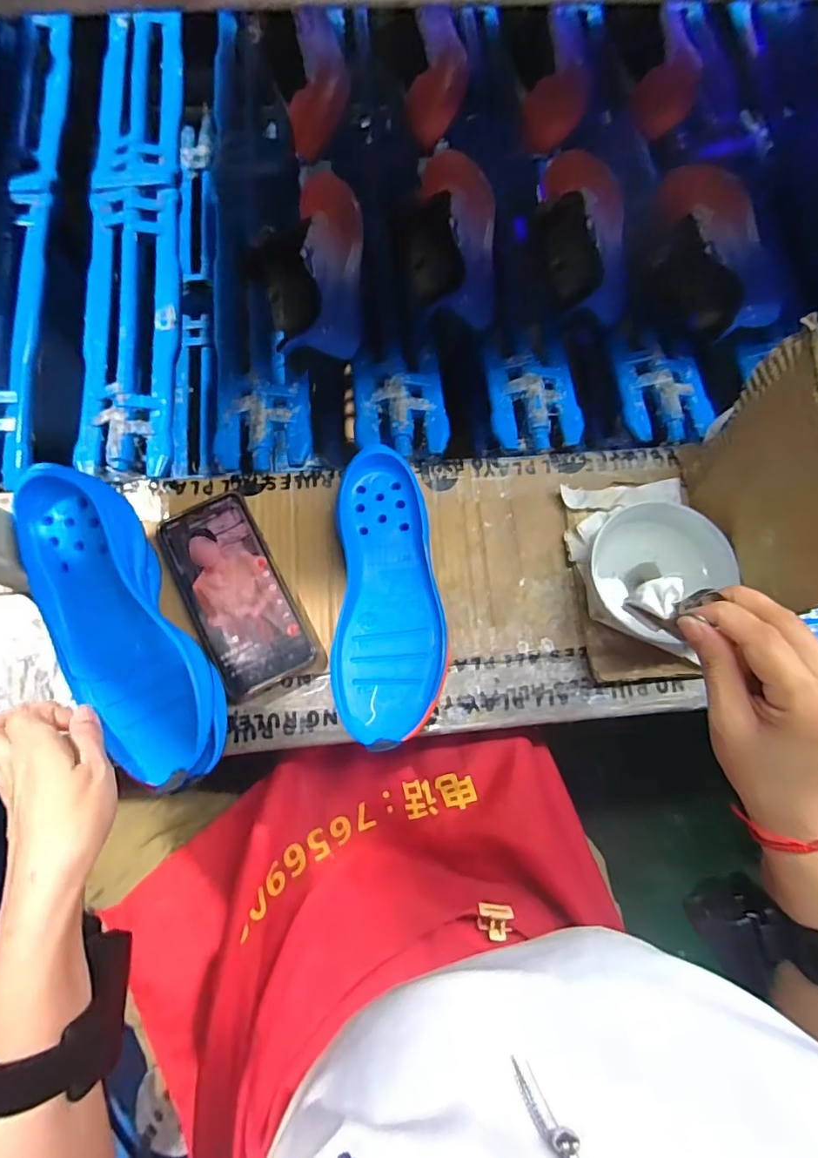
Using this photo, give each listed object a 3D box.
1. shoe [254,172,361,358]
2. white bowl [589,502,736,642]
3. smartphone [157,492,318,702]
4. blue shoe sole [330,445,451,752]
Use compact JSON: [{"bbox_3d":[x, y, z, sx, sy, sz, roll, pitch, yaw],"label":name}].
[{"bbox_3d":[-0.096,-0.326,0.531,0.095,0.066,0.207,1,77,-1],"label":"shoe"},{"bbox_3d":[0.198,-0.008,0.419,0.102,0.059,0.088,44,80,8],"label":"white bowl"},{"bbox_3d":[-0.143,0.010,0.426,0.078,0.016,0.162,-27,79,-7],"label":"smartphone"},{"bbox_3d":[-0.017,0.007,0.419,0.093,0.039,0.244,-3,77,-2],"label":"blue shoe sole"}]

